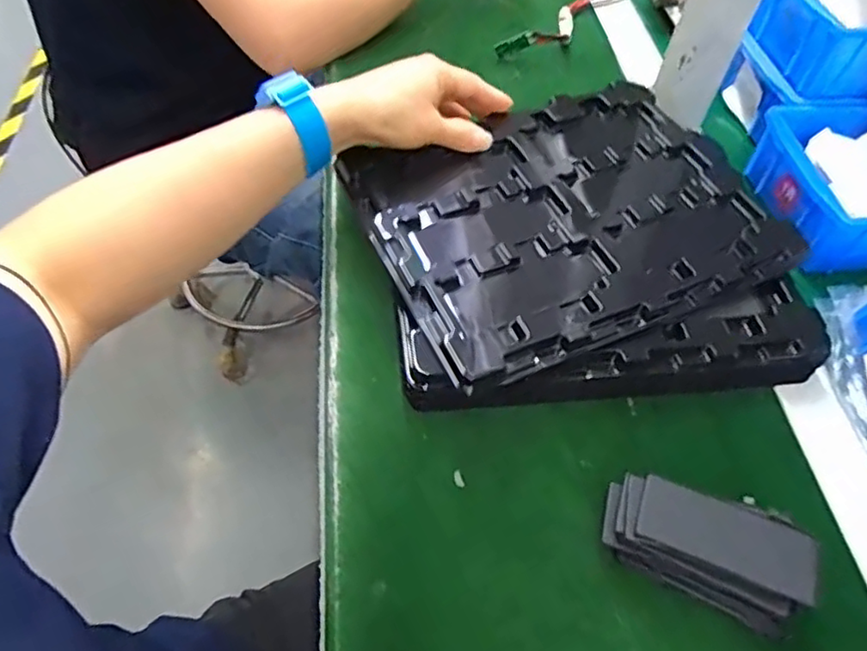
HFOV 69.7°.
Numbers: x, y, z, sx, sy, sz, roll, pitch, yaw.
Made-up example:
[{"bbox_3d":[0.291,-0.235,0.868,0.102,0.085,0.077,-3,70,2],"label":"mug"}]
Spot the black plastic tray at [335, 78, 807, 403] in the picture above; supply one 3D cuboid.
[{"bbox_3d":[0.095,-0.082,0.445,0.270,0.022,0.210,-20,60,-13],"label":"black plastic tray"}]

